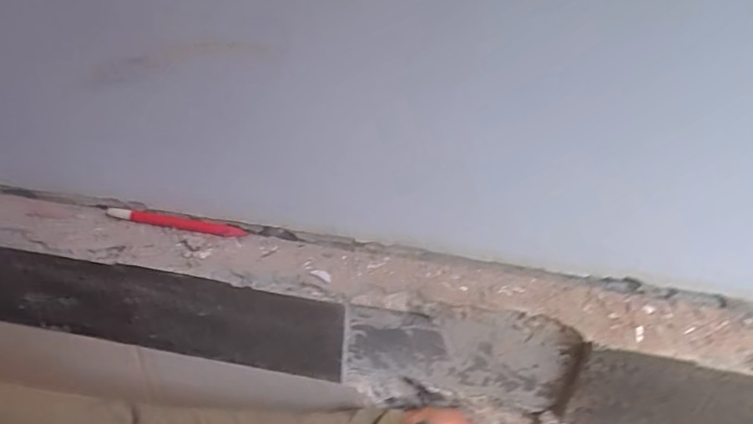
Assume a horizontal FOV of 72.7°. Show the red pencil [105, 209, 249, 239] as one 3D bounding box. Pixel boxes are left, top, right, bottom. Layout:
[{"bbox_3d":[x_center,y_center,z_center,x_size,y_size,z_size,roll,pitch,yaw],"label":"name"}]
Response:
[{"bbox_3d":[-0.186,0.011,0.472,0.131,0.014,0.008,8,34,4],"label":"red pencil"}]

